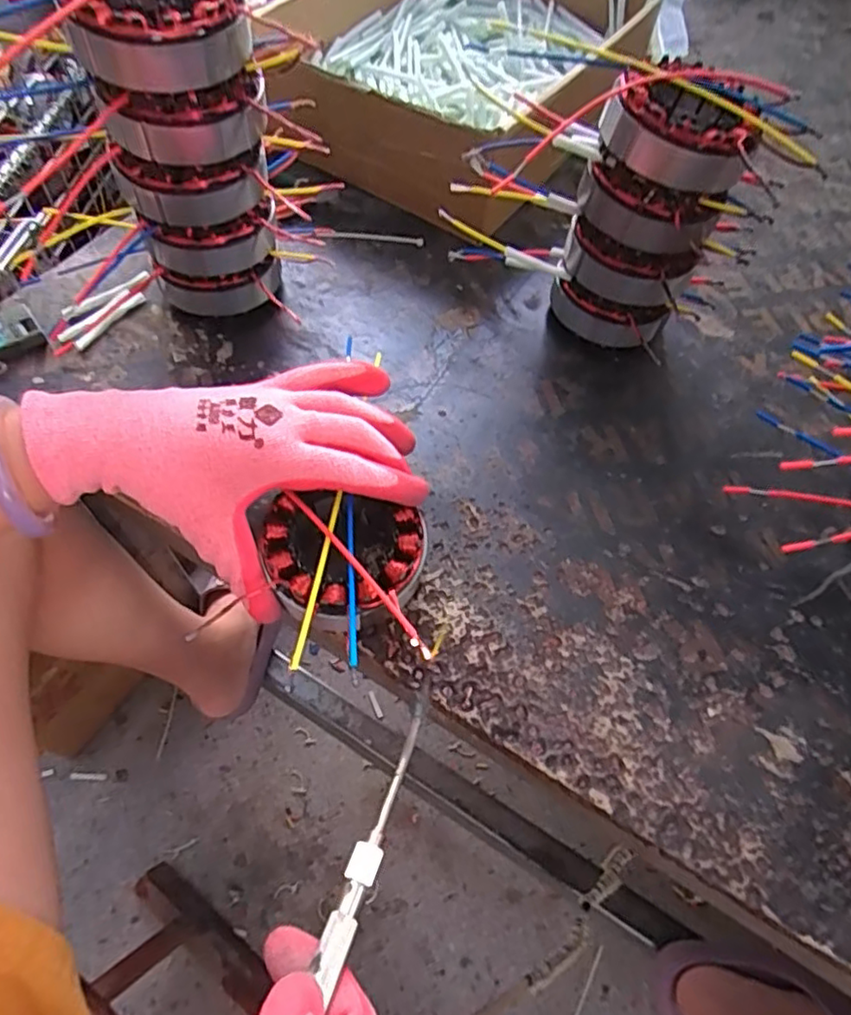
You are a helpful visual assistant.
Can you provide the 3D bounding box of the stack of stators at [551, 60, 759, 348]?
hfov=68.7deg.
[{"bbox_3d":[0.142,-0.189,0.408,0.085,0.173,0.075,20,60,8],"label":"stack of stators"}]

